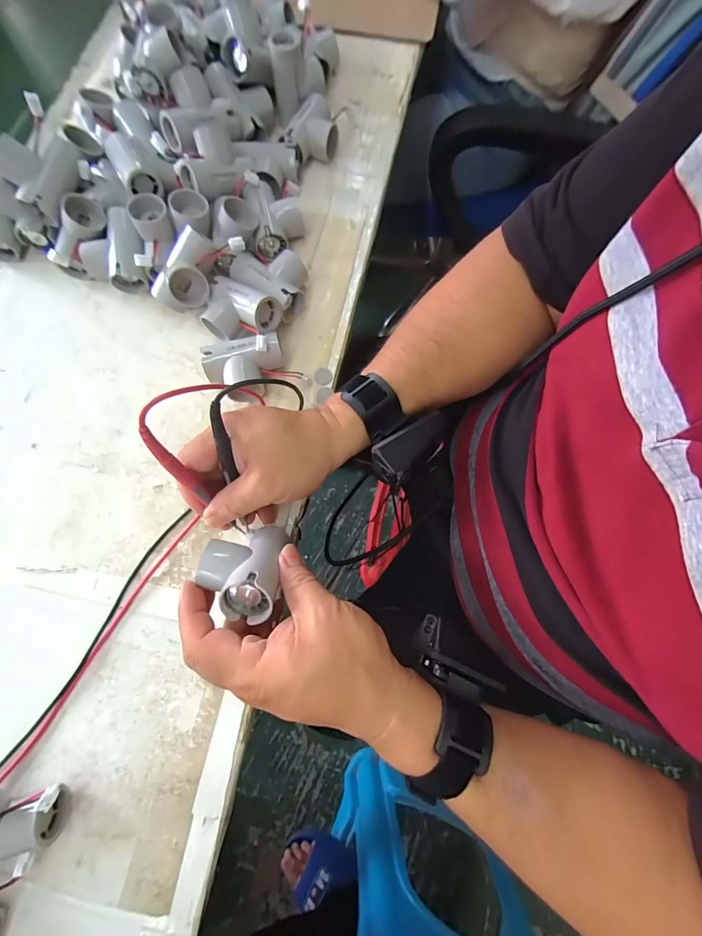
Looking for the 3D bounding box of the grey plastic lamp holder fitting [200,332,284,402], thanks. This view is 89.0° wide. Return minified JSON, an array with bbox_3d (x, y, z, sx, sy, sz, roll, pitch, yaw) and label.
[{"bbox_3d":[-0.101,-0.095,0.341,0.073,0.030,0.052,-8,75,-3],"label":"grey plastic lamp holder fitting"}]

